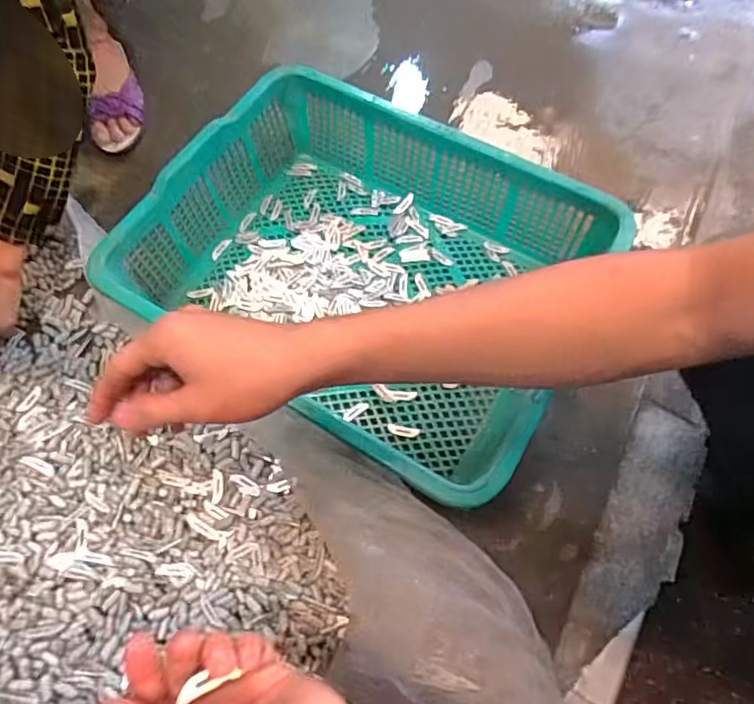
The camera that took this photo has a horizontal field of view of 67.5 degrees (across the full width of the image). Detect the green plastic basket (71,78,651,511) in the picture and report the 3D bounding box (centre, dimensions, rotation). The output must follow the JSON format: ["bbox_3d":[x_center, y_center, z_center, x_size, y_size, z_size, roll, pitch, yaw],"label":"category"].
[{"bbox_3d":[-0.017,-0.091,0.640,0.451,0.127,0.362,29,69,14],"label":"green plastic basket"}]

